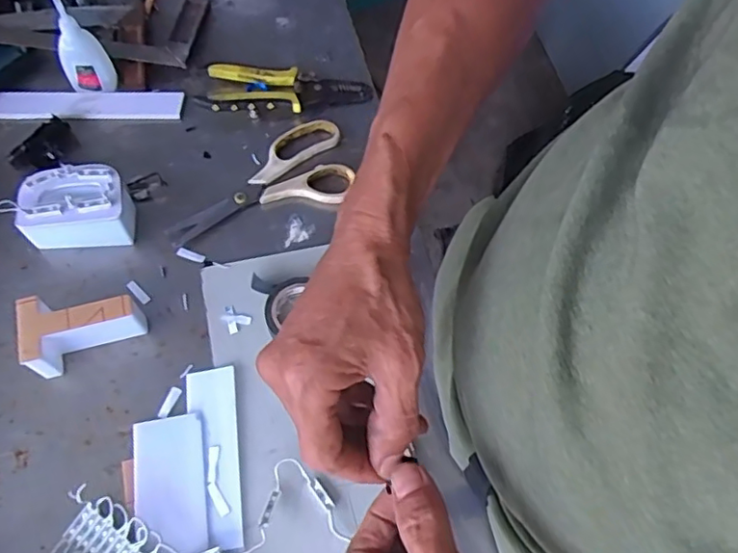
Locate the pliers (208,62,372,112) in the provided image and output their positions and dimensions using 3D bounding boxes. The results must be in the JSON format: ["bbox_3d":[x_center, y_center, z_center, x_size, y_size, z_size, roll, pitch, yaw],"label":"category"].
[{"bbox_3d":[-0.081,-0.190,0.603,0.161,0.017,0.049,2,64,-2],"label":"pliers"}]

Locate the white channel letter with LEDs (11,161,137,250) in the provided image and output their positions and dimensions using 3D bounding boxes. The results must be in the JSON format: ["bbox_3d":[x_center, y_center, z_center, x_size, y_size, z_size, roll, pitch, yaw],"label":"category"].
[{"bbox_3d":[-0.252,-0.059,0.511,0.086,0.052,0.050,-5,64,-5],"label":"white channel letter with LEDs"}]

